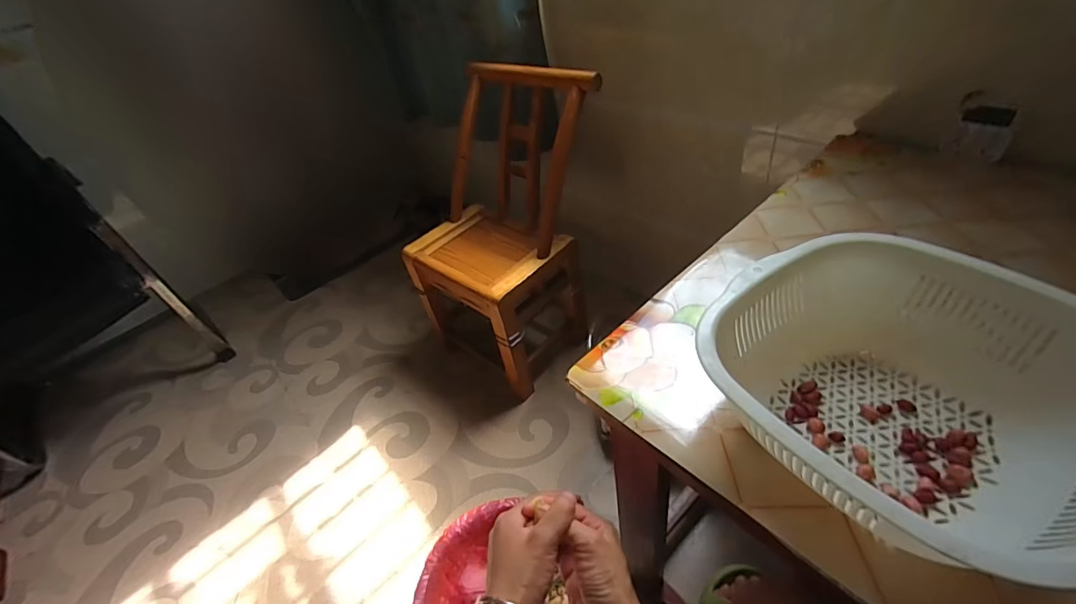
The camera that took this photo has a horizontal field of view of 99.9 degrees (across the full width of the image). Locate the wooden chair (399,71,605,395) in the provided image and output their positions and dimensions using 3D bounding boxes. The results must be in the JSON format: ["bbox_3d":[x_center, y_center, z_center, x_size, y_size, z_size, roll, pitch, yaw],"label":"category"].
[{"bbox_3d":[-0.096,-0.177,1.159,0.400,0.691,0.370,27,54,36],"label":"wooden chair"}]

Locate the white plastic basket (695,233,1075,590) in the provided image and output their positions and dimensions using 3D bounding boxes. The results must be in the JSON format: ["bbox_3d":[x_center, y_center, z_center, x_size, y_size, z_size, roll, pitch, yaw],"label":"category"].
[{"bbox_3d":[0.273,0.069,0.350,0.248,0.111,0.265,-29,44,-19],"label":"white plastic basket"}]

